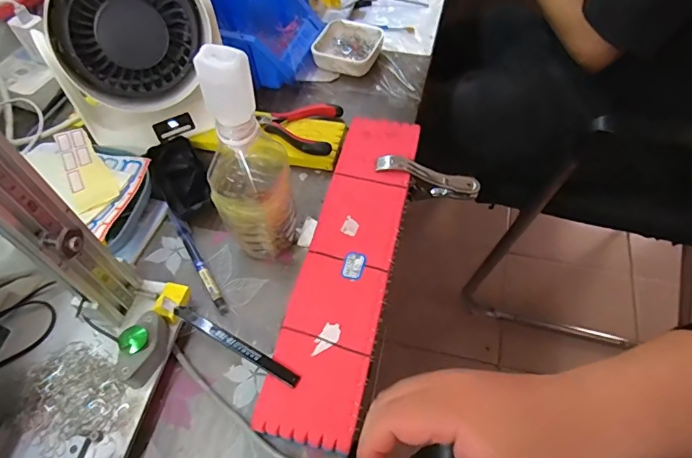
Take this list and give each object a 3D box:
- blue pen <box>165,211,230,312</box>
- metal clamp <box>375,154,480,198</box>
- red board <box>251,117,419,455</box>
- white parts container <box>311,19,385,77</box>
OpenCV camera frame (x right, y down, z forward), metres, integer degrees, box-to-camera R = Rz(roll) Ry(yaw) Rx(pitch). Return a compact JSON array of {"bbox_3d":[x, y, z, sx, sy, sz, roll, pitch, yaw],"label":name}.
[{"bbox_3d":[-0.150,0.030,0.477,0.011,0.011,0.133,-29,59,-16],"label":"blue pen"},{"bbox_3d":[0.089,-0.057,0.517,0.113,0.025,0.021,19,57,-8],"label":"metal clamp"},{"bbox_3d":[0.006,0.020,0.451,0.079,0.010,0.339,11,58,9],"label":"red board"},{"bbox_3d":[0.001,-0.240,0.633,0.081,0.029,0.083,23,60,17],"label":"white parts container"}]

